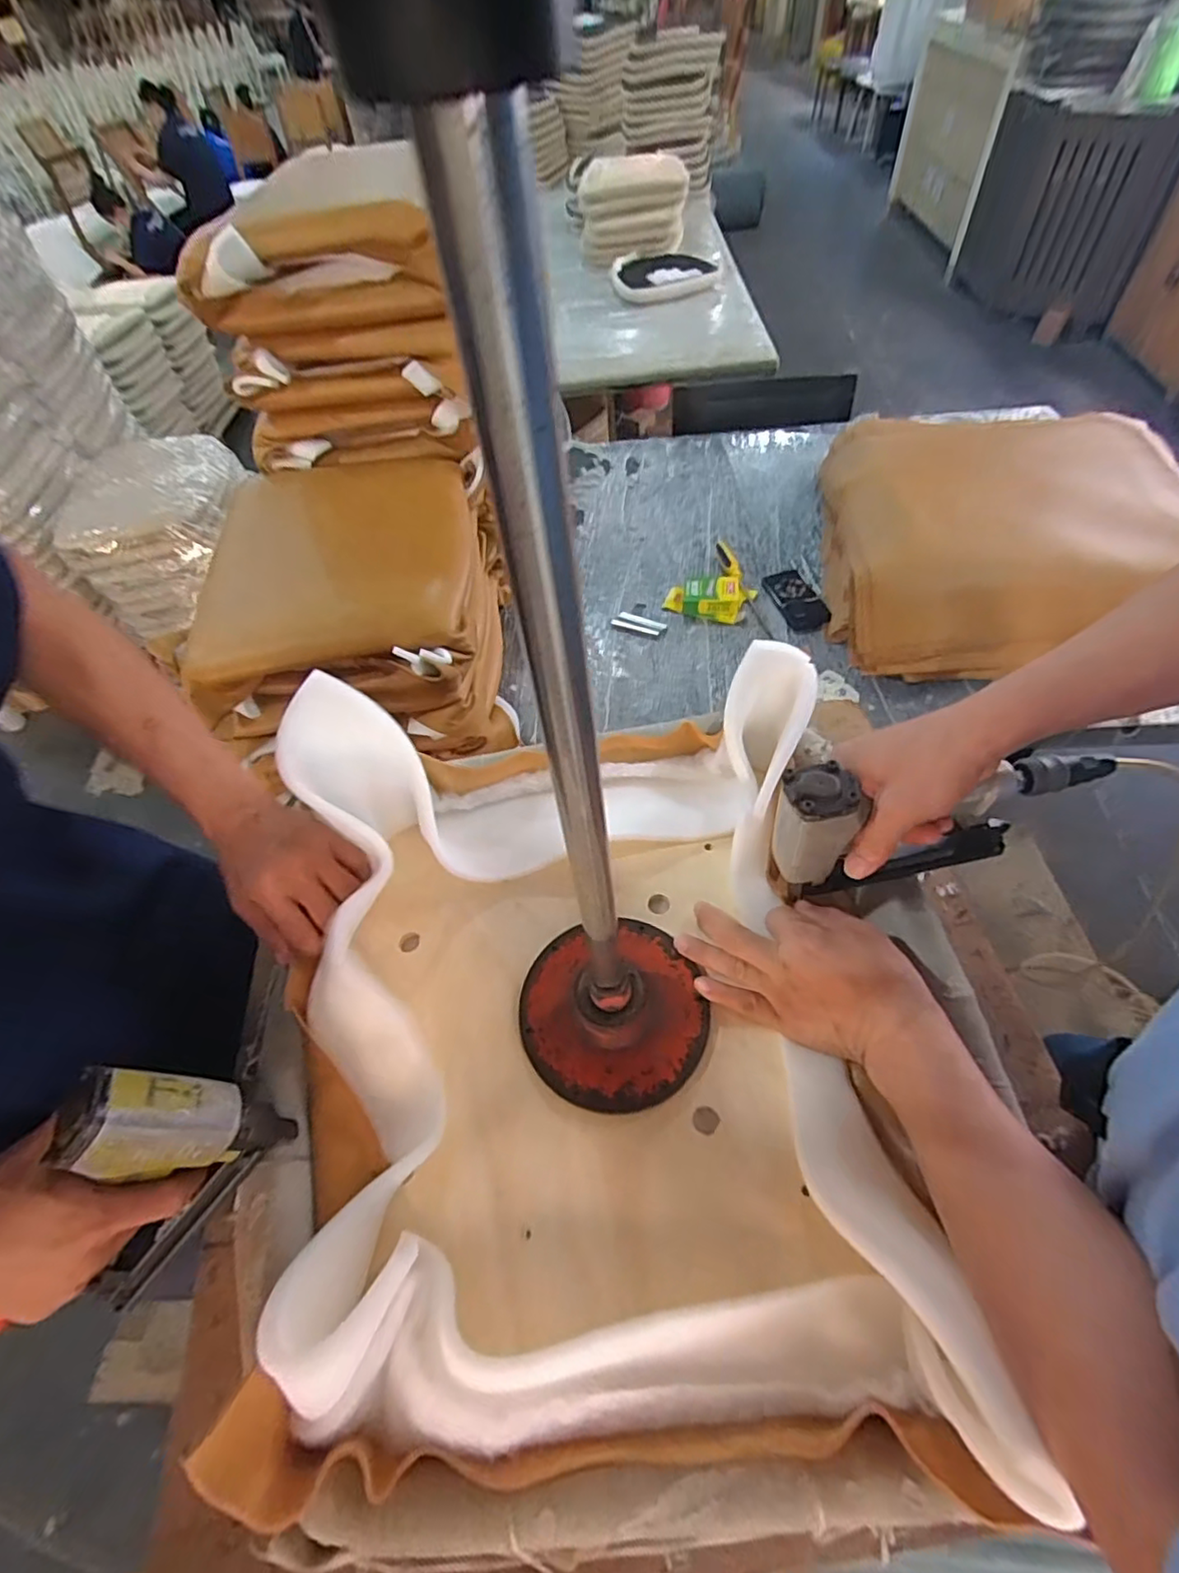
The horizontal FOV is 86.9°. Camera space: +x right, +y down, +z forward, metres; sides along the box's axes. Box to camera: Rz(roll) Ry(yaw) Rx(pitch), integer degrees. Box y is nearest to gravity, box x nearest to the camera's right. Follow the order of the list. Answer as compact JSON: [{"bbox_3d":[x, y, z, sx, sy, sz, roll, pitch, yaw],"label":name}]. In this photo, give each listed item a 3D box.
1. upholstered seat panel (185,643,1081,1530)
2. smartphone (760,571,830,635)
[{"bbox_3d":[-0.008,0.144,0.436,0.399,0.156,0.508,-3,54,3],"label":"upholstered seat panel"},{"bbox_3d":[0.418,-0.385,1.267,0.097,0.017,0.185,-13,54,-4],"label":"smartphone"}]

